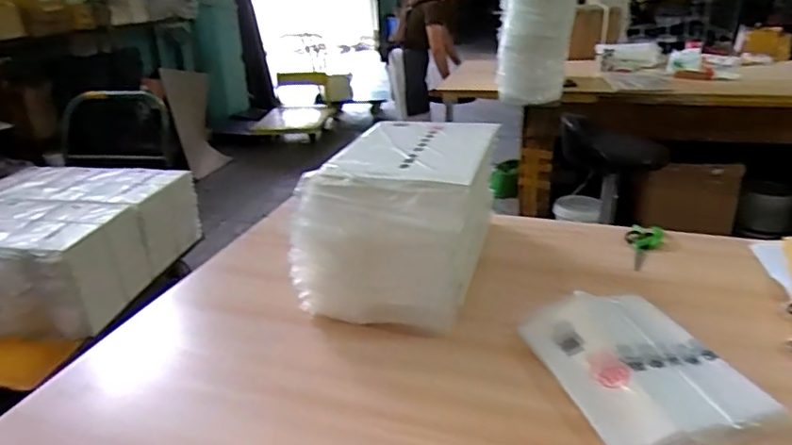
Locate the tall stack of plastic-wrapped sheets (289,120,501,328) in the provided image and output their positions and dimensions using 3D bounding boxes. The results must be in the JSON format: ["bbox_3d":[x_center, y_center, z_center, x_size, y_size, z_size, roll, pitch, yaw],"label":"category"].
[{"bbox_3d":[0.020,-0.021,1.083,0.288,0.246,0.398,6,26,17],"label":"tall stack of plastic-wrapped sheets"}]

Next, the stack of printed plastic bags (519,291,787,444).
[{"bbox_3d":[0.337,0.194,0.805,0.217,0.032,0.312,-6,25,-10],"label":"stack of printed plastic bags"}]

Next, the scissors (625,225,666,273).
[{"bbox_3d":[0.508,0.051,1.163,0.073,0.017,0.157,11,40,26],"label":"scissors"}]

